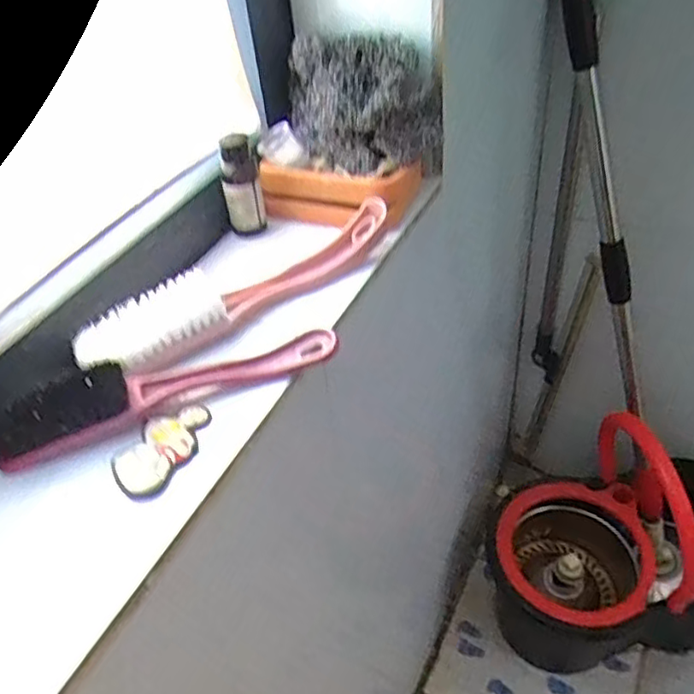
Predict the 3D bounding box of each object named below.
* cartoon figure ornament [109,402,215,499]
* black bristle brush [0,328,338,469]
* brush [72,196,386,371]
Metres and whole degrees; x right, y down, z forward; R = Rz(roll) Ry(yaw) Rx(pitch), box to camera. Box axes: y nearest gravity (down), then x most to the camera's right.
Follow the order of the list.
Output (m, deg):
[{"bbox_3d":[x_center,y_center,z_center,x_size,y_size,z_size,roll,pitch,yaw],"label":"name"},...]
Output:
[{"bbox_3d":[-0.101,0.055,0.360,0.034,0.007,0.062,18,48,25],"label":"cartoon figure ornament"},{"bbox_3d":[-0.104,0.017,0.375,0.198,0.035,0.032,-20,44,-14],"label":"black bristle brush"},{"bbox_3d":[-0.069,-0.041,0.435,0.220,0.031,0.035,-29,47,-23],"label":"brush"}]

